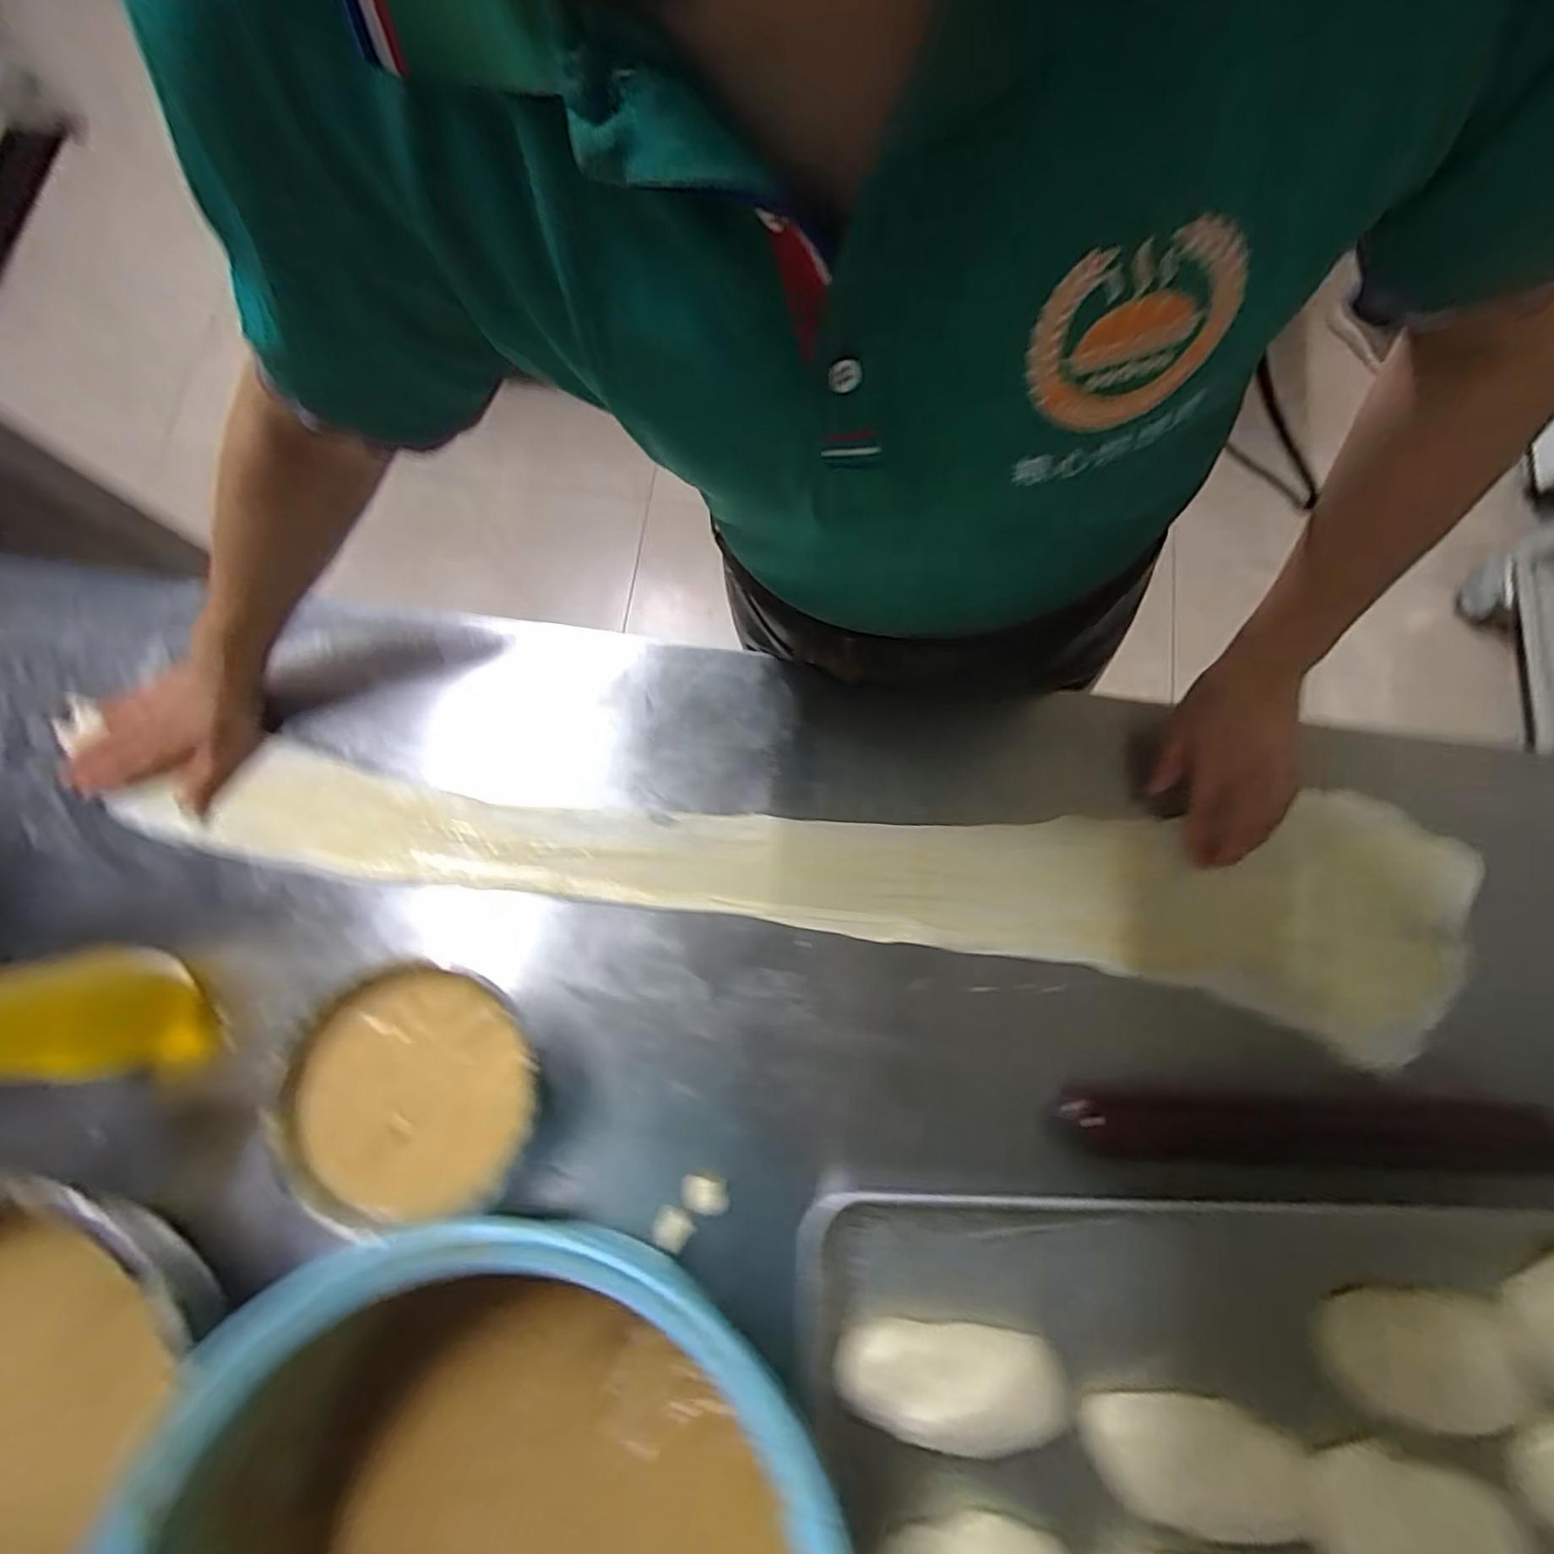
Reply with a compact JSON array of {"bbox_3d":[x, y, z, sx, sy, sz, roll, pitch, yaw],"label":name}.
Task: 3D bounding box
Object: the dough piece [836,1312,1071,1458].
[{"bbox_3d":[0.111,0.392,0.425,0.141,0.027,0.060,3,78,1],"label":"dough piece"}]

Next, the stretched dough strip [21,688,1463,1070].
[{"bbox_3d":[0.008,0.068,0.513,0.984,0.017,0.155,5,76,2],"label":"stretched dough strip"}]

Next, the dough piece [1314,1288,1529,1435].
[{"bbox_3d":[0.417,0.376,0.421,0.116,0.037,0.072,-9,78,-1],"label":"dough piece"}]

